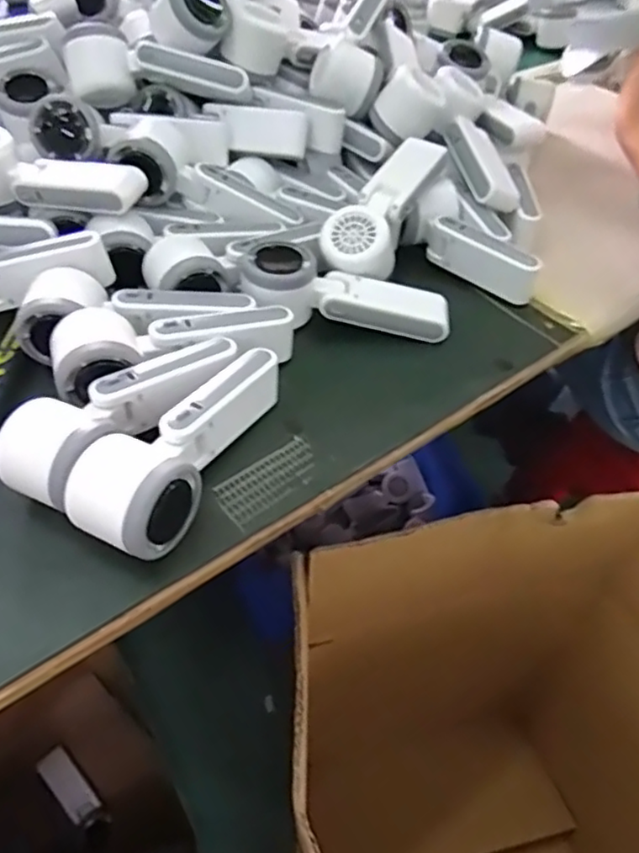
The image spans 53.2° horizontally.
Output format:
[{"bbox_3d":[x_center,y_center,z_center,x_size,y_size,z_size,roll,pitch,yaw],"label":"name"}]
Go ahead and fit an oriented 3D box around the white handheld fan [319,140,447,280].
[{"bbox_3d":[0.057,-0.190,0.550,0.059,0.043,0.159,25,68,21],"label":"white handheld fan"}]

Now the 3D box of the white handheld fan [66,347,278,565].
[{"bbox_3d":[-0.082,0.006,0.392,0.055,0.050,0.169,21,49,18],"label":"white handheld fan"}]

